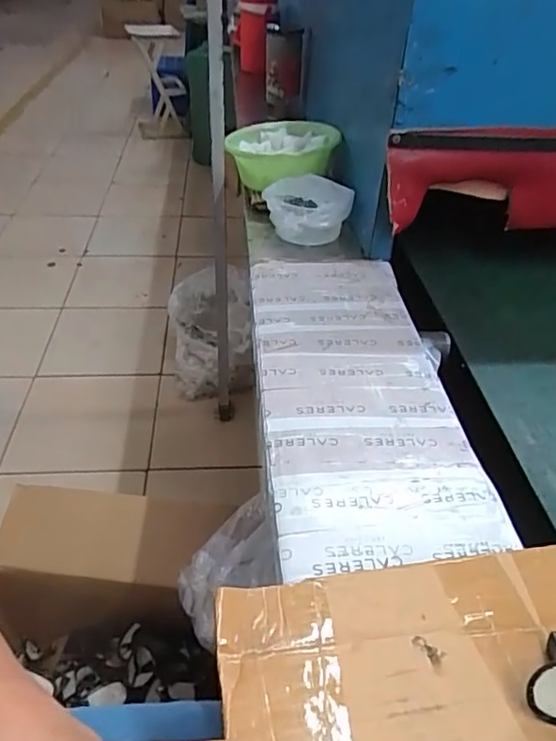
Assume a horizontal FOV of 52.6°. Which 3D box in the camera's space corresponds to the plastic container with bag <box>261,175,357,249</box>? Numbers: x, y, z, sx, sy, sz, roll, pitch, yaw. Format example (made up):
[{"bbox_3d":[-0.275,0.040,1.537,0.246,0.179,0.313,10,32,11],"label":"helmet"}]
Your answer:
[{"bbox_3d":[0.045,-0.240,0.832,0.123,0.083,0.075,-5,40,-14],"label":"plastic container with bag"}]

